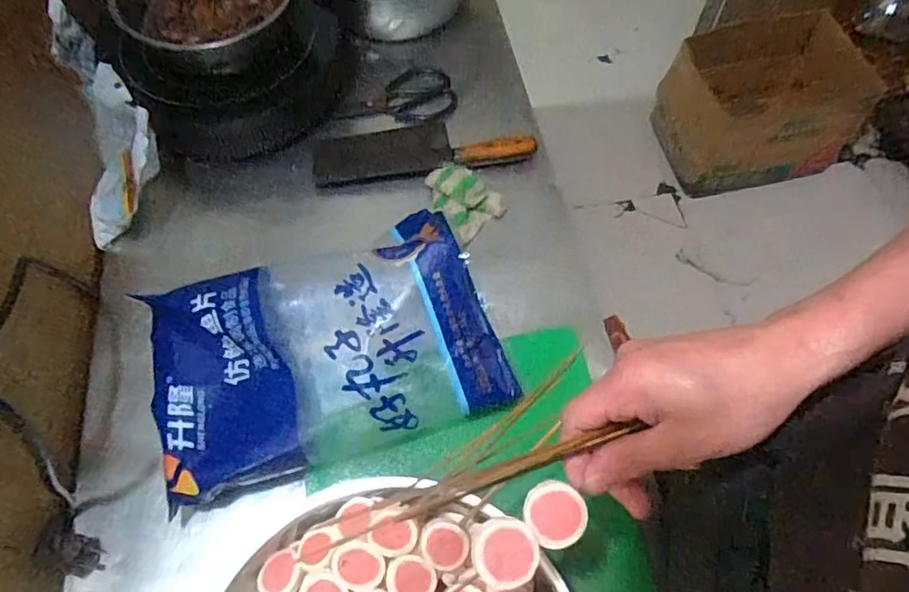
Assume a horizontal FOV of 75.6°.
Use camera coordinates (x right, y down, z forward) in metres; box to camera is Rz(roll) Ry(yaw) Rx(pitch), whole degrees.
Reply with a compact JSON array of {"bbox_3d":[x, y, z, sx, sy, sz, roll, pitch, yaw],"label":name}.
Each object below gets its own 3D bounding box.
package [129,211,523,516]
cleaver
[{"bbox_3d":[-0.137,0.050,0.623,0.359,0.117,0.226,-16,62,-6],"label":"package"},{"bbox_3d":[-0.050,-0.218,0.827,0.303,0.025,0.100,-9,61,-3],"label":"cleaver"}]

